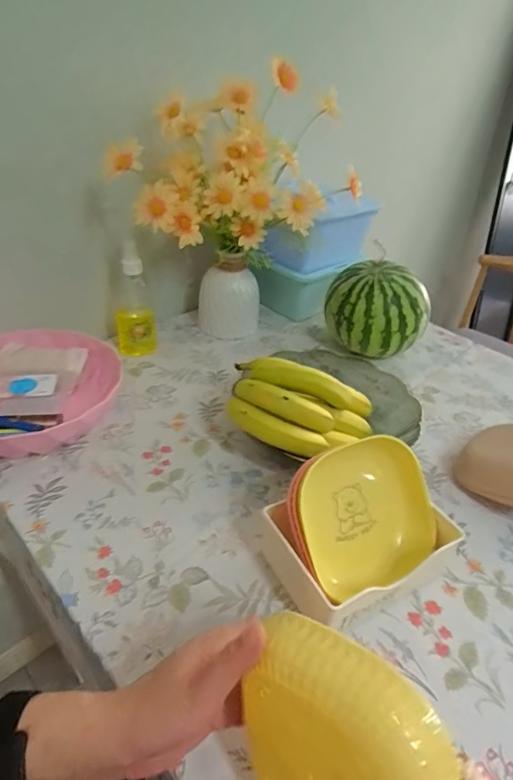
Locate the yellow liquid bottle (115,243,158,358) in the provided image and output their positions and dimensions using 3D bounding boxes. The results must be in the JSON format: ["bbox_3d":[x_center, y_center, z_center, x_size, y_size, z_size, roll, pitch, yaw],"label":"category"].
[{"bbox_3d":[-0.191,-0.136,0.721,0.061,0.176,0.049,-6,38,-15],"label":"yellow liquid bottle"}]

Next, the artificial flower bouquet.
[{"bbox_3d":[-0.036,-0.303,0.661,0.323,0.233,0.165,-12,40,-23],"label":"artificial flower bouquet"}]

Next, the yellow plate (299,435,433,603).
[{"bbox_3d":[0.104,0.119,0.445,0.130,0.137,0.033,-16,2,-17],"label":"yellow plate"}]

